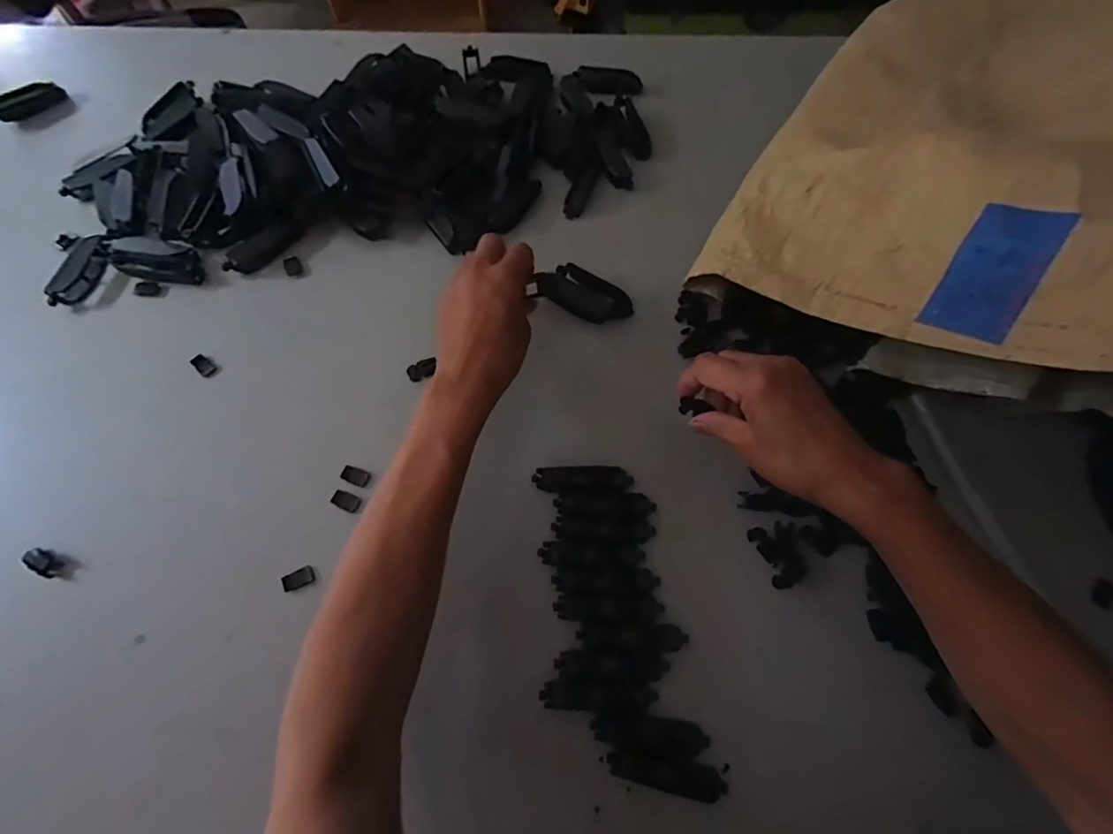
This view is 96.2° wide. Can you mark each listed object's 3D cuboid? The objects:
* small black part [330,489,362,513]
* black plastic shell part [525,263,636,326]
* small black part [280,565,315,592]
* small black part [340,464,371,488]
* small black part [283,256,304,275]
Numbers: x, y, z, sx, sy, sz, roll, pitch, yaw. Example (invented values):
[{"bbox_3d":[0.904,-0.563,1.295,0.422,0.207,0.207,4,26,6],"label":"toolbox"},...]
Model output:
[{"bbox_3d":[-0.161,0.064,0.382,0.022,0.004,0.013,25,71,9],"label":"small black part"},{"bbox_3d":[0.026,-0.110,0.449,0.087,0.013,0.040,21,70,0],"label":"black plastic shell part"},{"bbox_3d":[-0.187,0.117,0.361,0.022,0.004,0.013,-24,71,-9],"label":"small black part"},{"bbox_3d":[-0.157,0.046,0.390,0.022,0.004,0.012,22,70,8],"label":"small black part"},{"bbox_3d":[-0.244,-0.140,0.462,0.015,0.004,0.021,-23,71,-9],"label":"small black part"}]

